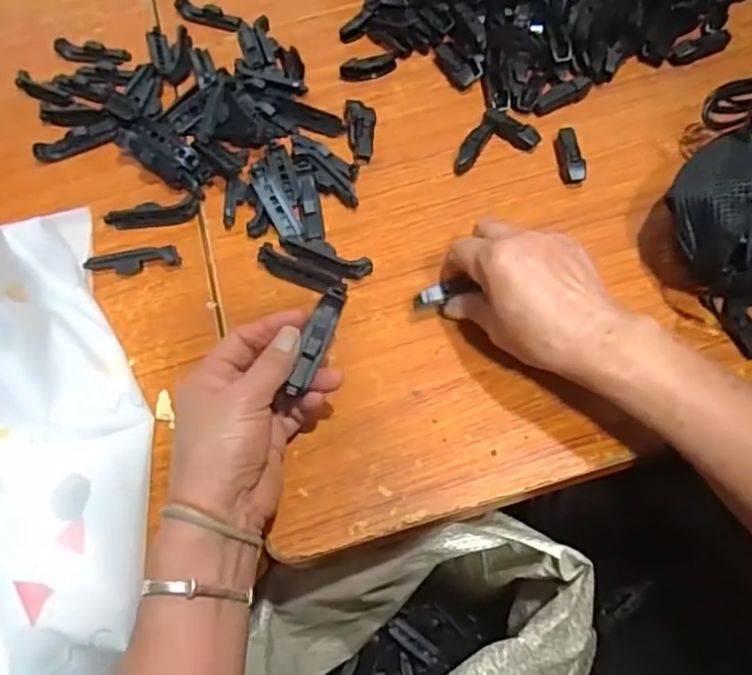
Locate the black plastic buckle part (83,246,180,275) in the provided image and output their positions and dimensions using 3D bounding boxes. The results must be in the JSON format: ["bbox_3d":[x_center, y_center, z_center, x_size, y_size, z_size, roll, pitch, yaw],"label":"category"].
[{"bbox_3d":[-0.196,-0.062,0.500,0.075,0.018,0.016,-9,63,0],"label":"black plastic buckle part"}]

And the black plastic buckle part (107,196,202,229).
[{"bbox_3d":[-0.186,-0.103,0.525,0.076,0.008,0.024,-8,63,1],"label":"black plastic buckle part"}]

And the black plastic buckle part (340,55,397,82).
[{"bbox_3d":[-0.007,-0.253,0.586,0.052,0.013,0.015,-9,63,0],"label":"black plastic buckle part"}]

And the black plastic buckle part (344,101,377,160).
[{"bbox_3d":[-0.012,-0.181,0.545,0.026,0.016,0.059,-10,75,-1],"label":"black plastic buckle part"}]

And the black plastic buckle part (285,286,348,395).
[{"bbox_3d":[-0.037,-0.001,0.401,0.015,0.016,0.071,16,66,12],"label":"black plastic buckle part"}]

